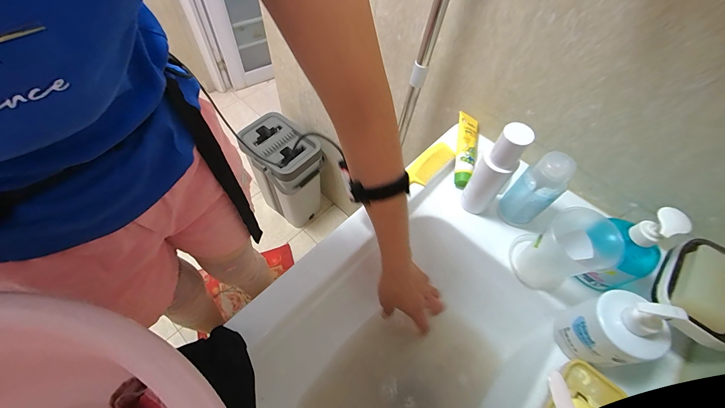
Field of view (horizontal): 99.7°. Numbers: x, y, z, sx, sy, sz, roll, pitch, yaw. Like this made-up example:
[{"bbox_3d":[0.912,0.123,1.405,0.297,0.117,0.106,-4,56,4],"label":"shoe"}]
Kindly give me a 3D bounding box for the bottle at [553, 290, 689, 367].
[{"bbox_3d":[0.319,0.161,0.393,0.068,0.166,0.079,-18,60,-14],"label":"bottle"}]

